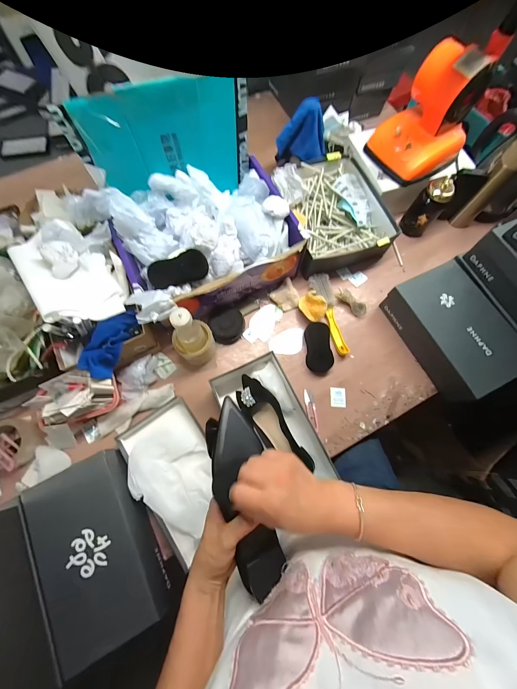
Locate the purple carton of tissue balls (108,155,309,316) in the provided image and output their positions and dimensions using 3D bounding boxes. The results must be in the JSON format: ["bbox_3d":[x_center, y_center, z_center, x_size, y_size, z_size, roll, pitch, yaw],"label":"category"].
[{"bbox_3d":[-0.118,-0.249,0.639,0.392,0.175,0.295,-23,75,-8],"label":"purple carton of tissue balls"}]

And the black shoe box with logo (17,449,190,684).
[{"bbox_3d":[-0.296,0.375,0.491,0.169,0.087,0.291,-29,76,-10],"label":"black shoe box with logo"}]

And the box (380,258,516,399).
[{"bbox_3d":[0.469,-0.036,0.634,0.183,0.105,0.289,-25,75,-9],"label":"box"}]

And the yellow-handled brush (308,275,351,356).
[{"bbox_3d":[0.191,-0.082,0.685,0.047,0.037,0.225,-15,74,-6],"label":"yellow-handled brush"}]

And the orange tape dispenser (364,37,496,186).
[{"bbox_3d":[0.416,-0.545,0.636,0.194,0.220,0.171,-28,76,-9],"label":"orange tape dispenser"}]

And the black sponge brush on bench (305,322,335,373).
[{"bbox_3d":[0.152,0.010,0.657,0.066,0.036,0.129,-1,73,-2],"label":"black sponge brush on bench"}]

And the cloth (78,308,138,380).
[{"bbox_3d":[-0.324,-0.005,0.565,0.081,0.038,0.159,15,73,3],"label":"cloth"}]

